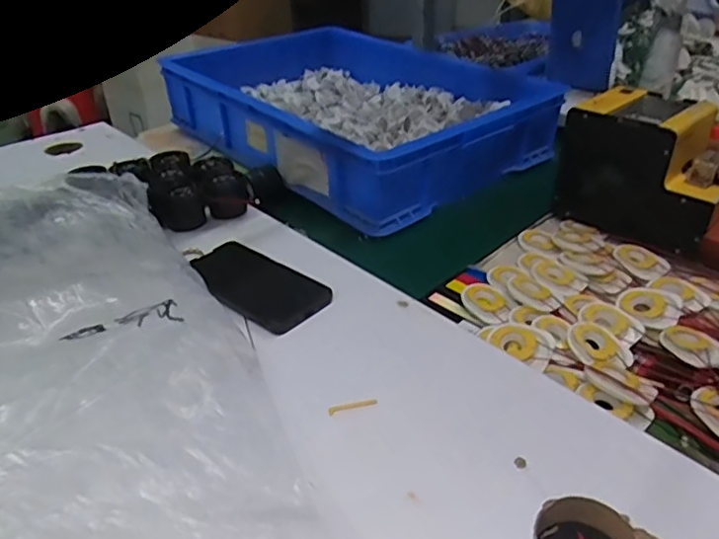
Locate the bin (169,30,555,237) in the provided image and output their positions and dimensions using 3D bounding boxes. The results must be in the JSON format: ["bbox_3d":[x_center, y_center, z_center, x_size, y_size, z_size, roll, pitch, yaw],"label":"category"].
[{"bbox_3d":[-0.003,-0.281,1.019,0.437,0.131,0.585,-27,40,-33],"label":"bin"}]

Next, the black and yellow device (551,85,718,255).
[{"bbox_3d":[0.347,-0.122,0.709,0.176,0.131,0.136,25,41,36],"label":"black and yellow device"}]

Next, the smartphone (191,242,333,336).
[{"bbox_3d":[-0.108,0.014,0.613,0.156,0.006,0.082,25,42,30],"label":"smartphone"}]

